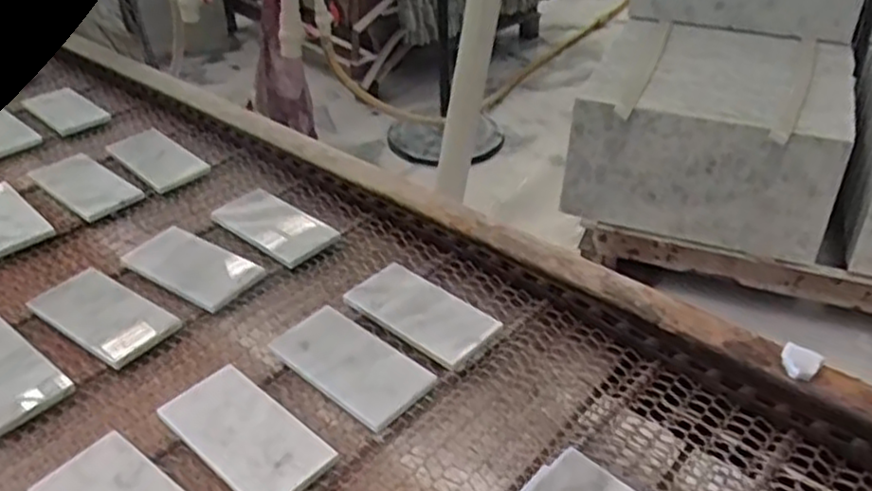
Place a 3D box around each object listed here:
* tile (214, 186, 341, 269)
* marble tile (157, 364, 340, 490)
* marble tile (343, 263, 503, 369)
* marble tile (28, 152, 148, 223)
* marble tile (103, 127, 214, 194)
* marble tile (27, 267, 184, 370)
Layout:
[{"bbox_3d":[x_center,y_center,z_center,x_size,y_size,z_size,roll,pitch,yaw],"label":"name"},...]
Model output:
[{"bbox_3d":[-0.192,-0.025,0.866,0.155,0.011,0.084,27,43,31],"label":"tile"},{"bbox_3d":[-0.159,0.158,0.612,0.144,0.014,0.076,28,44,32],"label":"marble tile"},{"bbox_3d":[-0.012,0.066,0.740,0.145,0.015,0.085,27,44,31],"label":"marble tile"},{"bbox_3d":[-0.448,-0.078,0.933,0.149,0.015,0.079,26,43,30],"label":"marble tile"},{"bbox_3d":[-0.384,-0.124,1.001,0.082,0.006,0.166,-30,46,-35],"label":"marble tile"},{"bbox_3d":[-0.331,0.068,0.729,0.142,0.020,0.076,23,42,27],"label":"marble tile"}]

